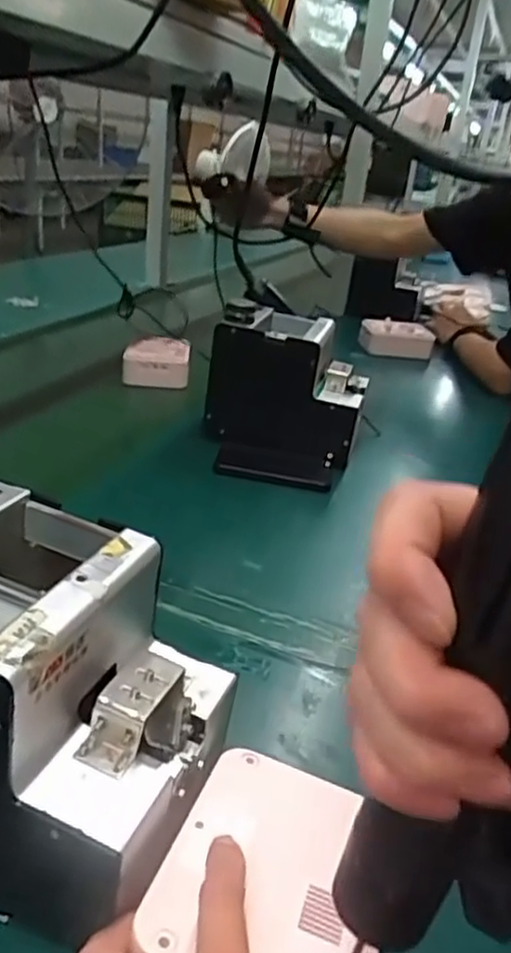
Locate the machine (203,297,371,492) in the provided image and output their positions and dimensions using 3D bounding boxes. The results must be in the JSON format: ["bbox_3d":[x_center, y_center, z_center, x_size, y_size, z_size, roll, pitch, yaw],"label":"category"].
[{"bbox_3d":[0.037,-0.100,0.854,0.185,0.157,0.199,8,25,3],"label":"machine"}]

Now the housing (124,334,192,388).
[{"bbox_3d":[-0.151,-0.173,1.089,0.097,0.069,0.073,4,25,-7],"label":"housing"}]

